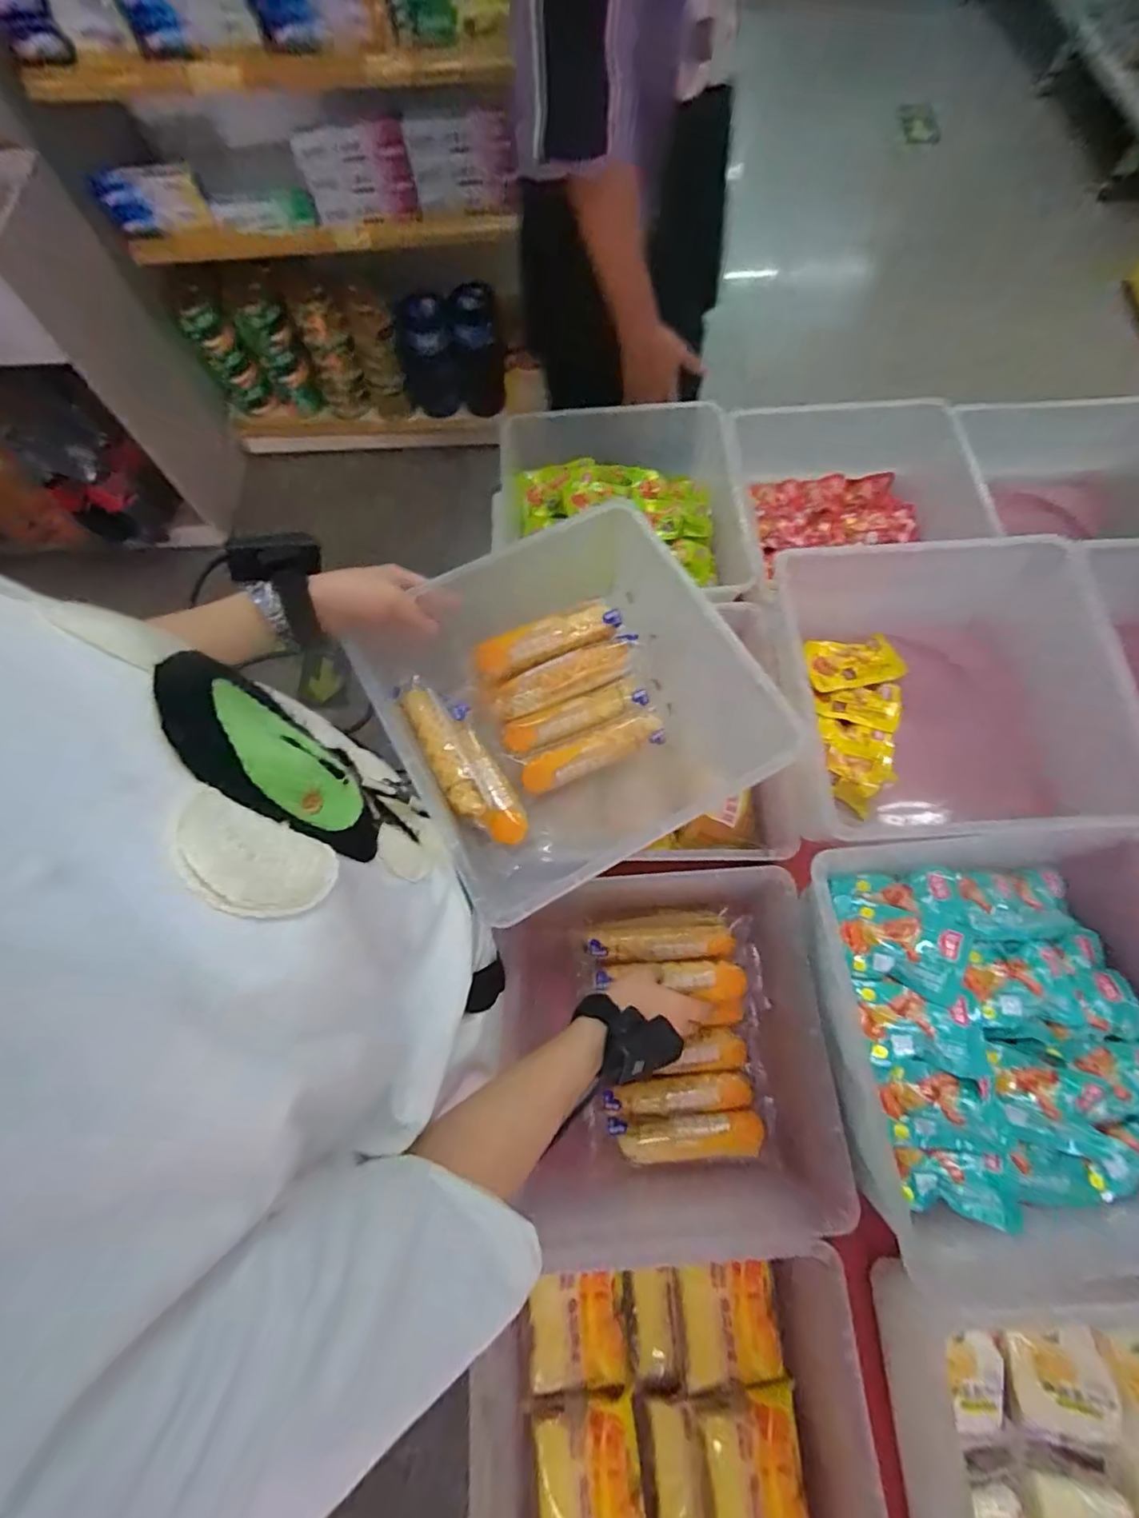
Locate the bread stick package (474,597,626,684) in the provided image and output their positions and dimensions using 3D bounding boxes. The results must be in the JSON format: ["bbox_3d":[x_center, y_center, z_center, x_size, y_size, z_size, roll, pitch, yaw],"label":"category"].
[{"bbox_3d":[-0.021,-0.120,0.574,0.150,0.023,0.038,-23,72,-7],"label":"bread stick package"}]

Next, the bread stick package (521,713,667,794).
[{"bbox_3d":[0.024,-0.008,0.570,0.150,0.019,0.035,-24,72,-7],"label":"bread stick package"}]

